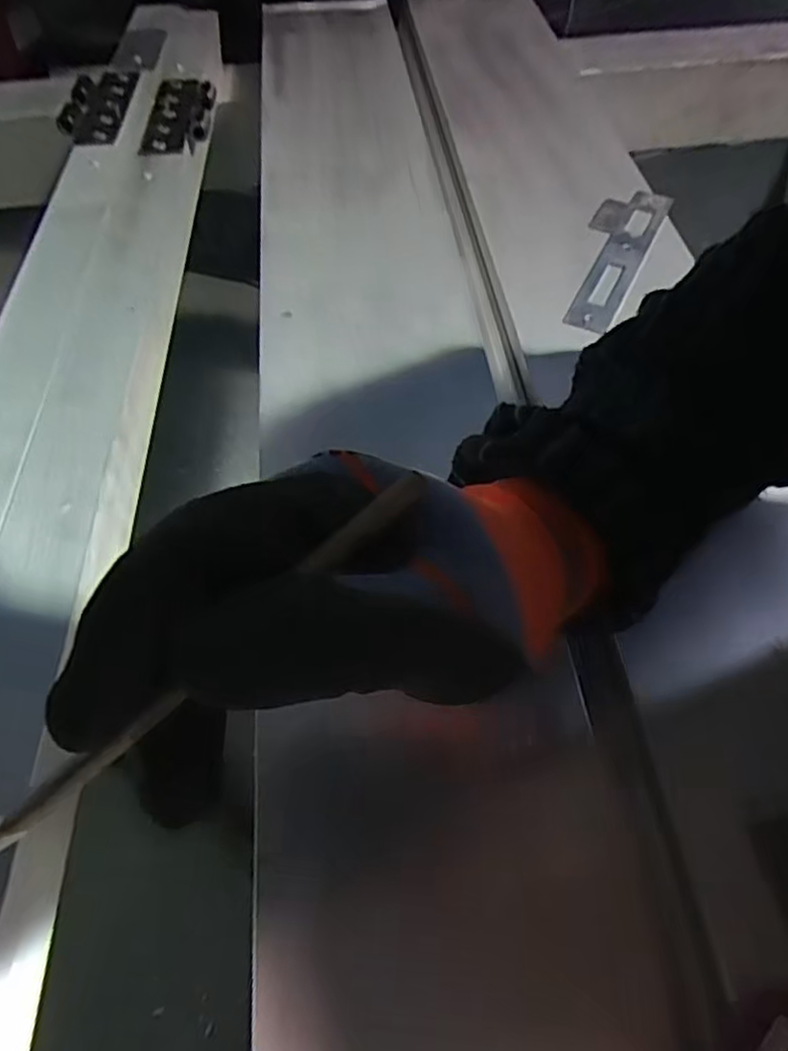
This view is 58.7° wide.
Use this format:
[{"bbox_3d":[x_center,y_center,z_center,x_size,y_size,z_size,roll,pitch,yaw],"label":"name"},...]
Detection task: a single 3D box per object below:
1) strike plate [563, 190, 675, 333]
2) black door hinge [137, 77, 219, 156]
[{"bbox_3d":[0.164,-0.208,0.531,0.050,0.008,0.184,22,57,16],"label":"strike plate"},{"bbox_3d":[-0.198,-0.384,0.652,0.059,0.014,0.133,-4,54,-2],"label":"black door hinge"}]

